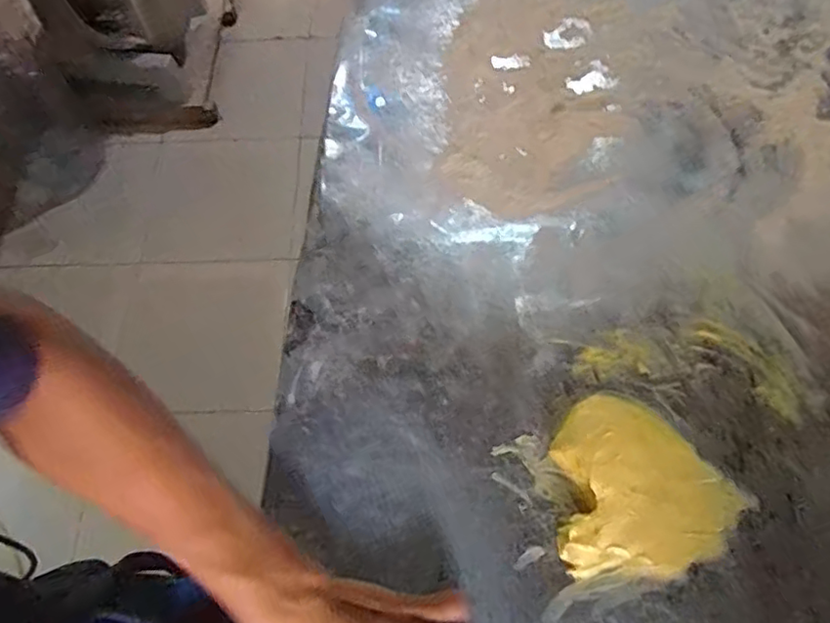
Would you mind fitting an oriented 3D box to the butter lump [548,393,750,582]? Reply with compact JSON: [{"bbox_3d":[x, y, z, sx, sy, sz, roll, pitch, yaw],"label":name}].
[{"bbox_3d":[0.156,0.113,0.409,0.117,0.017,0.114,-1,62,1],"label":"butter lump"}]

